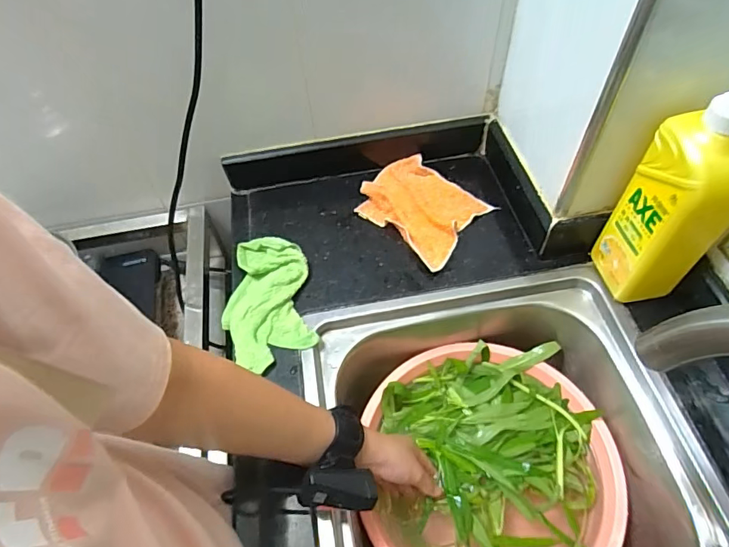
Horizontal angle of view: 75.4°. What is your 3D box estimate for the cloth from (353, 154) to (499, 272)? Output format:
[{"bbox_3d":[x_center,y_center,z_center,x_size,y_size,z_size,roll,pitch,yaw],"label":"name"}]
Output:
[{"bbox_3d":[0.078,-0.098,0.663,0.134,0.025,0.172,-40,61,-21],"label":"cloth"}]

